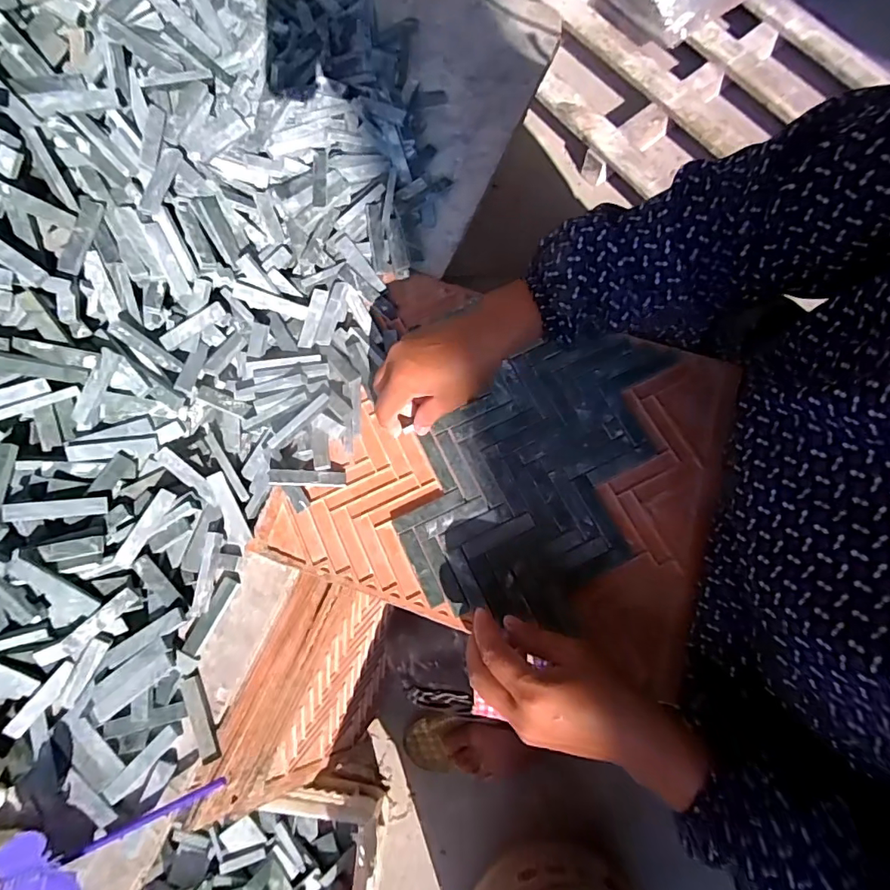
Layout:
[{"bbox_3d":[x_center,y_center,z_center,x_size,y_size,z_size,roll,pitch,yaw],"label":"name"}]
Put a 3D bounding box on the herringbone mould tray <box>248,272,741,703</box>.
[{"bbox_3d":[0.057,0.012,0.440,0.342,0.014,0.283,18,75,7],"label":"herringbone mould tray"}]

